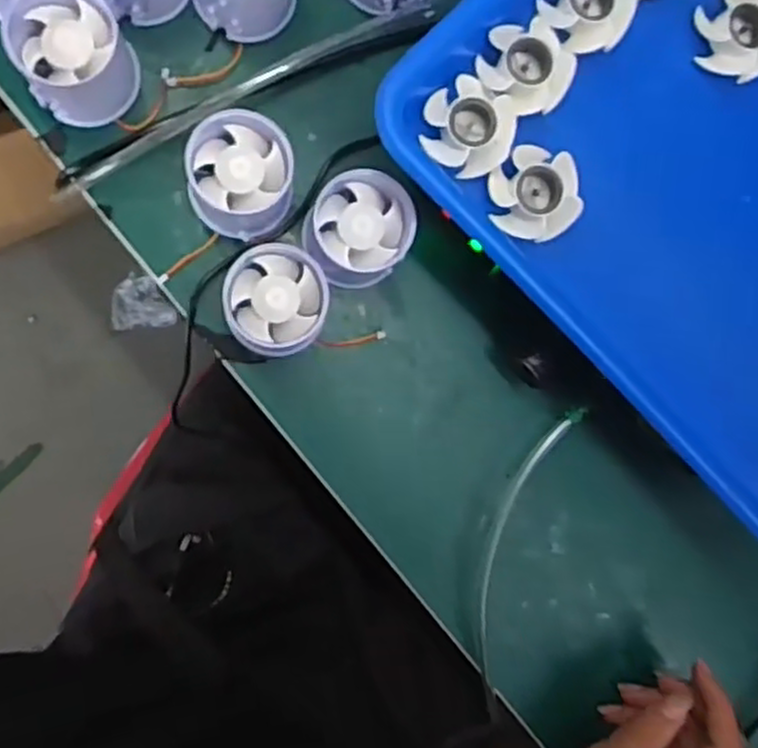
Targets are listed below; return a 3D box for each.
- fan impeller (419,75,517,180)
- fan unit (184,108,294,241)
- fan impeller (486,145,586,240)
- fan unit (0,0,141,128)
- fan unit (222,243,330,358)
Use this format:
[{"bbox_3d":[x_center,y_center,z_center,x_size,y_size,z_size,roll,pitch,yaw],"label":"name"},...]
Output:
[{"bbox_3d":[0.043,-0.117,0.363,0.043,0.022,0.039,30,86,-8],"label":"fan impeller"},{"bbox_3d":[-0.072,-0.102,0.400,0.052,0.048,0.057,0,90,-9],"label":"fan unit"},{"bbox_3d":[0.075,-0.086,0.367,0.041,0.019,0.043,-37,96,-7],"label":"fan impeller"},{"bbox_3d":[-0.154,-0.161,0.384,0.052,0.048,0.055,0,90,-9],"label":"fan unit"},{"bbox_3d":[-0.055,-0.038,0.404,0.051,0.045,0.055,-2,90,-9],"label":"fan unit"}]

